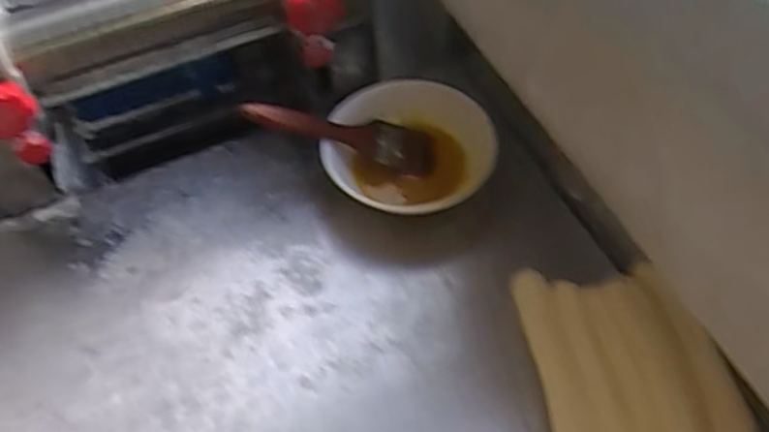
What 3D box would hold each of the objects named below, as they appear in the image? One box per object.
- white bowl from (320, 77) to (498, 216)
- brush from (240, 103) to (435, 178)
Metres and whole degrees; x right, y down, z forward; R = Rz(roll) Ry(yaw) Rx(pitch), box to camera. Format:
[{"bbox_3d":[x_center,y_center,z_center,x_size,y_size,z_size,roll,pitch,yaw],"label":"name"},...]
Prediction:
[{"bbox_3d":[0.026,-0.055,0.597,0.154,0.051,0.140,-2,55,3],"label":"white bowl"},{"bbox_3d":[-0.036,-0.072,0.588,0.173,0.017,0.044,12,53,-18],"label":"brush"}]

